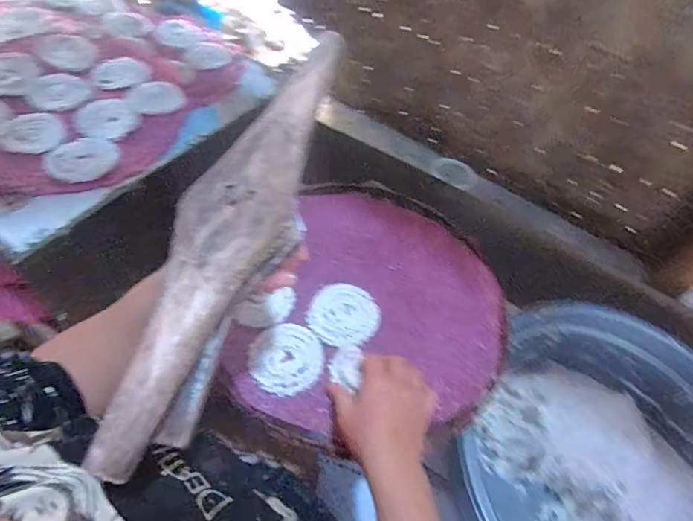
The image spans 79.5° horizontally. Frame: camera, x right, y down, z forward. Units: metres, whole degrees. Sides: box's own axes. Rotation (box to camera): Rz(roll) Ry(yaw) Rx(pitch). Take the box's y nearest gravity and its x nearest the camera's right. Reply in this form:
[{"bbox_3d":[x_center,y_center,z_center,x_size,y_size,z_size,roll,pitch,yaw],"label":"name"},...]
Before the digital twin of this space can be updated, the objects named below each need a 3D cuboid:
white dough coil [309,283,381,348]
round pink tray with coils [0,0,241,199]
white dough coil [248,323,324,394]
[{"bbox_3d":[-0.002,0.065,0.506,0.082,0.006,0.086,2,54,-3],"label":"white dough coil"},{"bbox_3d":[-0.489,-0.321,0.689,0.528,0.056,0.513,2,54,-3],"label":"round pink tray with coils"},{"bbox_3d":[-0.066,0.106,0.462,0.077,0.006,0.080,2,54,-3],"label":"white dough coil"}]

